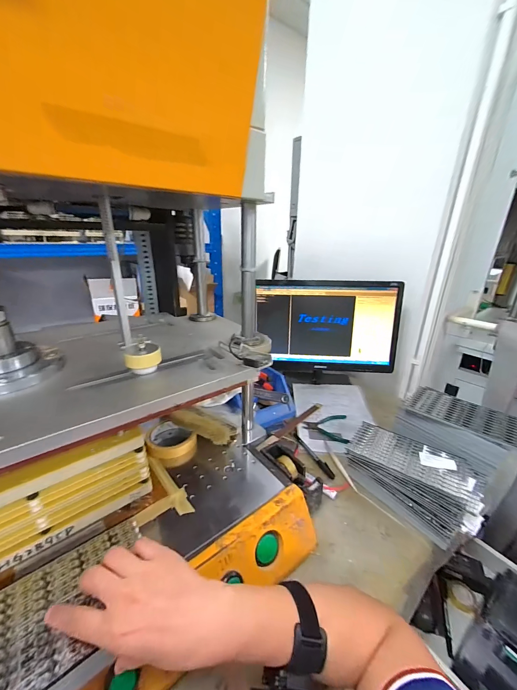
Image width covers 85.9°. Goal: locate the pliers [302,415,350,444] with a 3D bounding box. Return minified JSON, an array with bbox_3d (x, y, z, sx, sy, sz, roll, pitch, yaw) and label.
[{"bbox_3d":[0.175,0.214,0.726,0.114,0.019,0.093,4,22,6],"label":"pliers"}]

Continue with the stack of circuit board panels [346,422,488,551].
[{"bbox_3d":[0.296,0.249,0.541,0.151,0.071,0.231,-14,27,-34],"label":"stack of circuit board panels"}]

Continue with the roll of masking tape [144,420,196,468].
[{"bbox_3d":[-0.168,0.187,0.536,0.092,0.035,0.090,1,22,-1],"label":"roll of masking tape"}]

